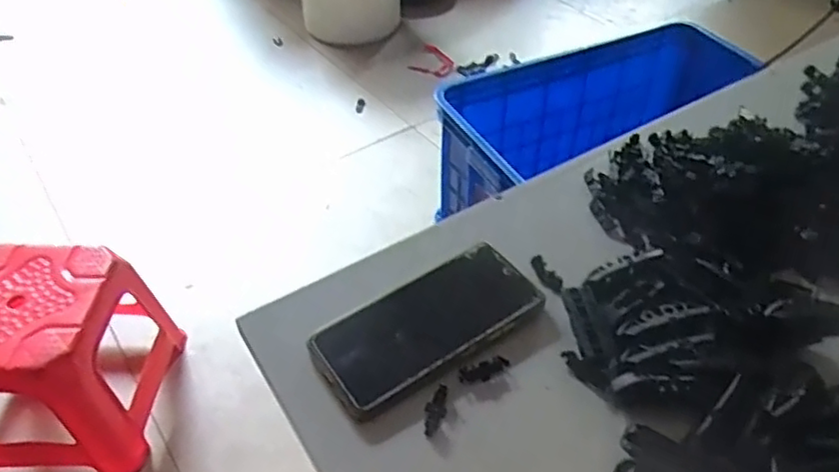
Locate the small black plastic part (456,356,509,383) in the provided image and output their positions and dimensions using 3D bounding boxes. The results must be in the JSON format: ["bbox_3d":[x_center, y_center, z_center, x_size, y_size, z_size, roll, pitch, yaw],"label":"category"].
[{"bbox_3d":[0.044,0.091,0.440,0.037,0.004,0.012,-14,46,-13],"label":"small black plastic part"}]

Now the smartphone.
[{"bbox_3d":[0.005,0.063,0.462,0.164,0.016,0.077,-27,50,-24],"label":"smartphone"}]

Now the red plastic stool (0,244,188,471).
[{"bbox_3d":[-0.544,0.191,0.964,0.258,0.255,0.262,2,45,3],"label":"red plastic stool"}]

